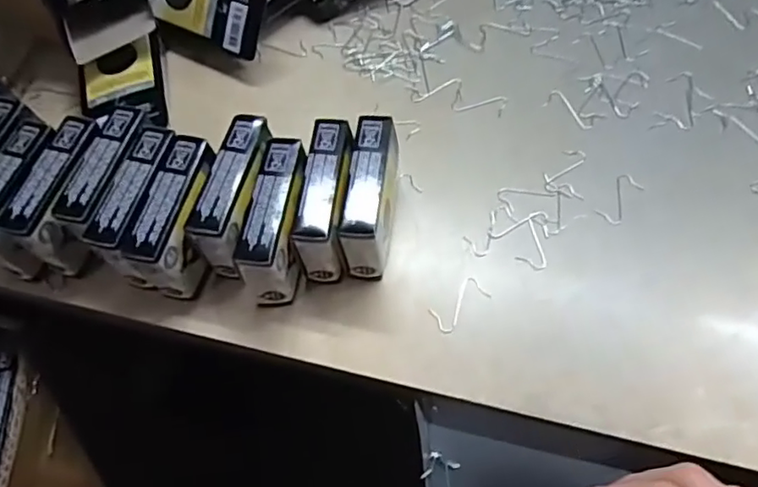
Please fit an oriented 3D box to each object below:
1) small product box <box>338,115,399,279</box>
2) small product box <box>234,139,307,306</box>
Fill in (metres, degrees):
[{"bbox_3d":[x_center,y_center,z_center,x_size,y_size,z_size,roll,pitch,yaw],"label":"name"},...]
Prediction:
[{"bbox_3d":[-0.003,-0.021,0.321,0.023,0.057,0.075,6,64,6],"label":"small product box"},{"bbox_3d":[-0.052,-0.009,0.316,0.023,0.055,0.077,8,64,7],"label":"small product box"}]

